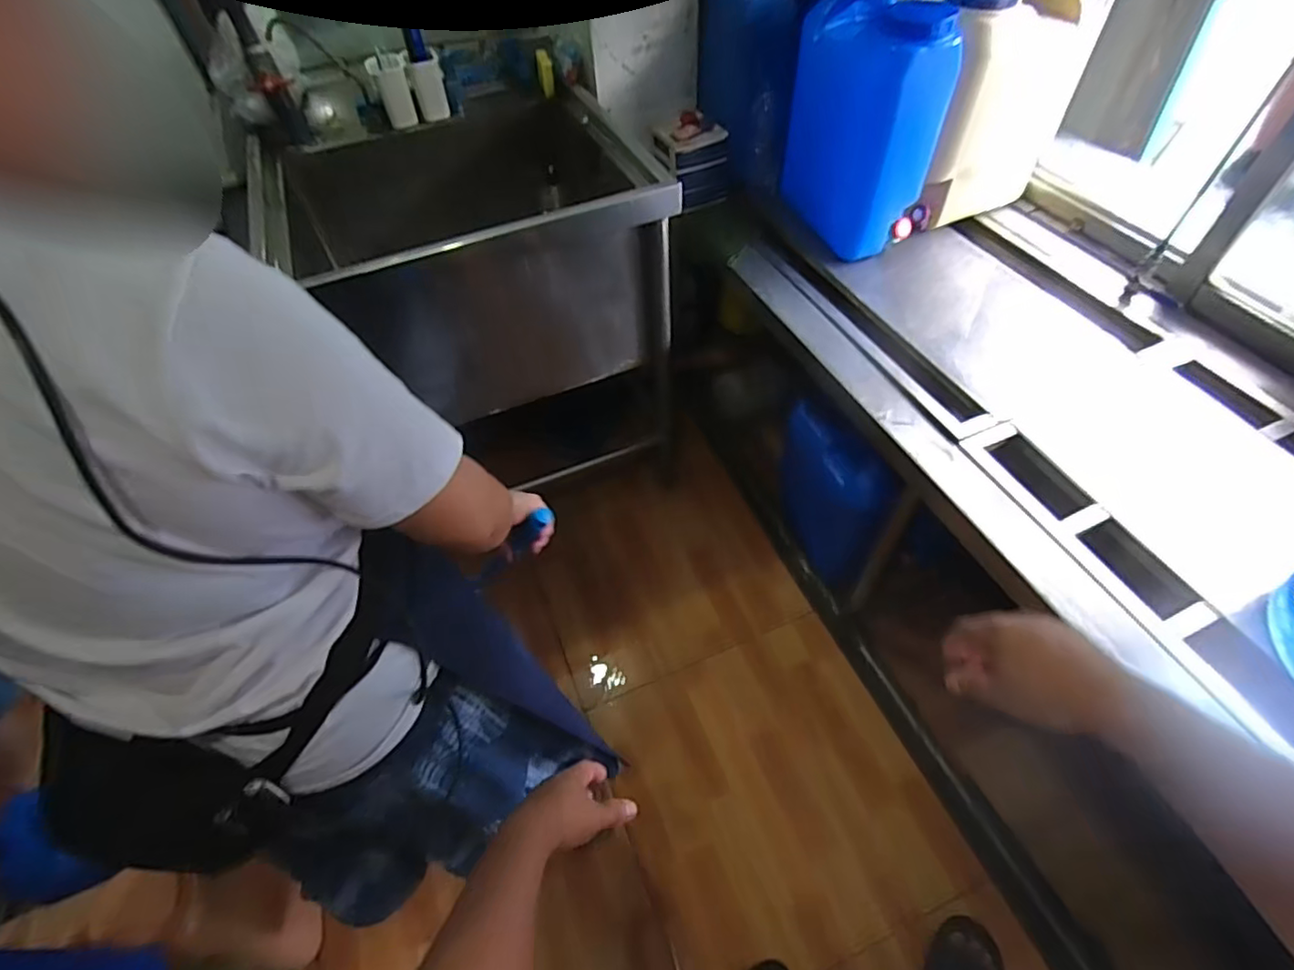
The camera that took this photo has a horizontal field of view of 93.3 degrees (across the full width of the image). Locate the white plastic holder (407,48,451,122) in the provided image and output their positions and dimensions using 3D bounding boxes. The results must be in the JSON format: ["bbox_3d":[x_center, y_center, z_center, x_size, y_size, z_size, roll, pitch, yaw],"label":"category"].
[{"bbox_3d":[-0.503,-0.924,1.413,0.070,0.113,0.086,-15,54,-9],"label":"white plastic holder"}]

